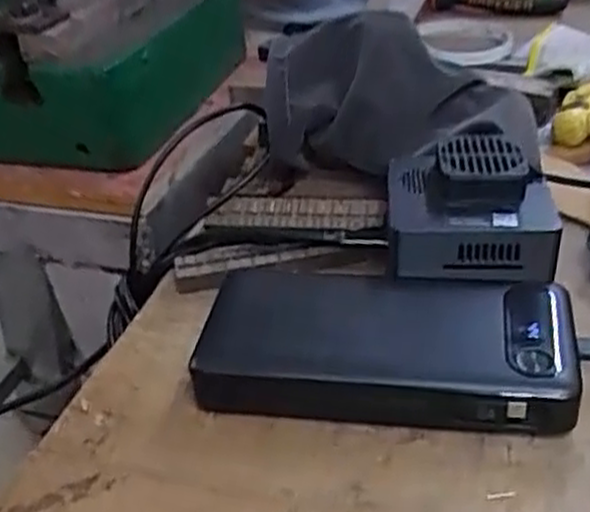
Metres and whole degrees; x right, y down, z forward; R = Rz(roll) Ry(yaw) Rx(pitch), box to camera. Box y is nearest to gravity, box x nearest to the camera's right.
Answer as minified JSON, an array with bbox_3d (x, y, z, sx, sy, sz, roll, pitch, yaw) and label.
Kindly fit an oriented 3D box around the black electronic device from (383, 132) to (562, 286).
[{"bbox_3d":[0.081,-0.026,0.372,0.076,0.040,0.070,1,36,11],"label":"black electronic device"}]

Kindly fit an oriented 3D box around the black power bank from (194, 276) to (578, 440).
[{"bbox_3d":[0.037,0.034,0.339,0.152,0.028,0.074,4,35,13],"label":"black power bank"}]

